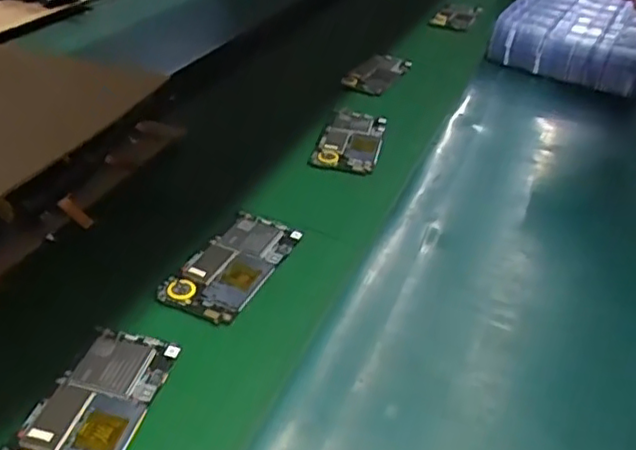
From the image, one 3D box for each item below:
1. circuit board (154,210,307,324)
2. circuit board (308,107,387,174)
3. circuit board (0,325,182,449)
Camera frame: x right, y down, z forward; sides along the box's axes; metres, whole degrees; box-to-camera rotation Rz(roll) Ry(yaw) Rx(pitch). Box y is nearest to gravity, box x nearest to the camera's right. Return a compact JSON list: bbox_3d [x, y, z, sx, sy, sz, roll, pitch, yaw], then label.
[{"bbox_3d":[-0.066,0.029,0.509,0.065,0.009,0.123,16,40,19],"label":"circuit board"},{"bbox_3d":[0.036,-0.094,0.697,0.066,0.011,0.124,9,38,11],"label":"circuit board"},{"bbox_3d":[-0.134,0.108,0.384,0.062,0.004,0.124,9,38,12],"label":"circuit board"}]

